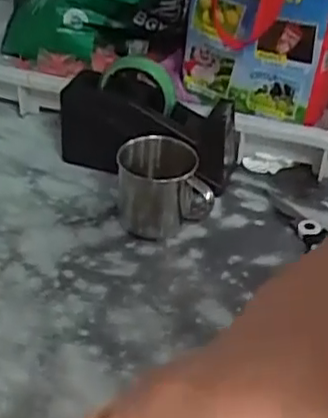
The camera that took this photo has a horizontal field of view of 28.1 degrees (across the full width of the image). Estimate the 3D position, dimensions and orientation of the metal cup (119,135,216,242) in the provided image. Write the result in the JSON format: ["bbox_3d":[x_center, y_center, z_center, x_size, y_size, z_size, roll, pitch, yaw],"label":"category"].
[{"bbox_3d":[0.001,-0.026,0.697,0.095,0.087,0.094,2,35,-1],"label":"metal cup"}]

